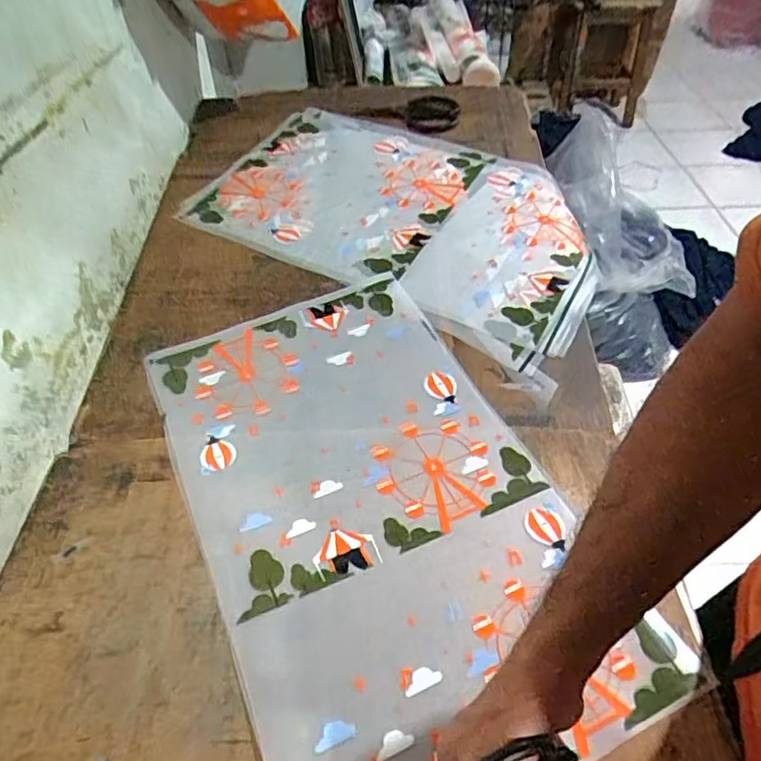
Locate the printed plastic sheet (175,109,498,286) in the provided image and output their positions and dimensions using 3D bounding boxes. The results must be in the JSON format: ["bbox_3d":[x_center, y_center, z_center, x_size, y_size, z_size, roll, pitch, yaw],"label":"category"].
[{"bbox_3d":[-0.067,-0.303,0.945,0.362,0.013,0.354,25,60,19],"label":"printed plastic sheet"}]

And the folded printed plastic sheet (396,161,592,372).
[{"bbox_3d":[0.192,-0.181,0.844,0.238,0.055,0.379,23,50,22],"label":"folded printed plastic sheet"}]

